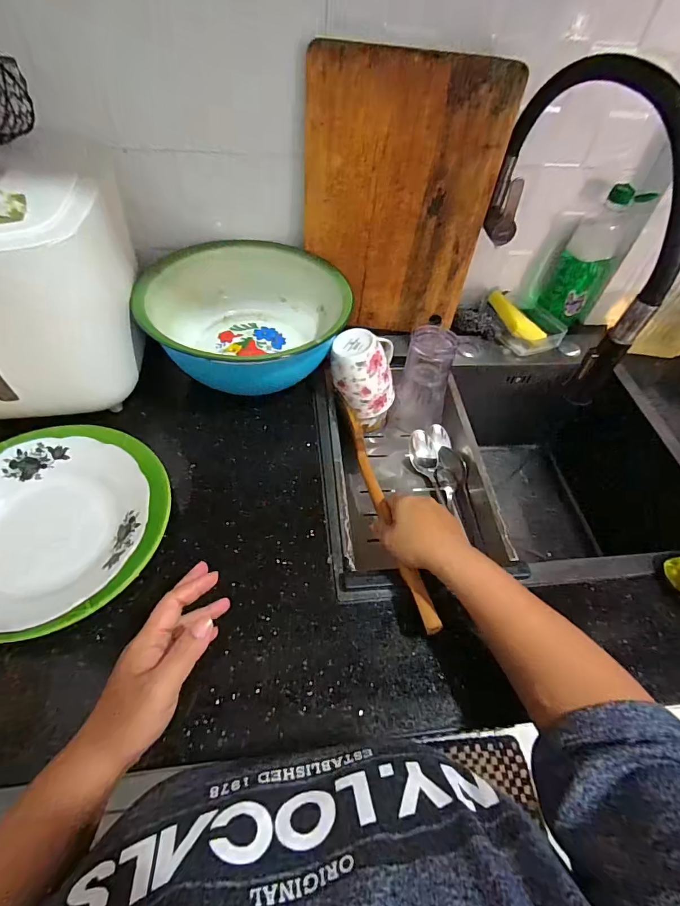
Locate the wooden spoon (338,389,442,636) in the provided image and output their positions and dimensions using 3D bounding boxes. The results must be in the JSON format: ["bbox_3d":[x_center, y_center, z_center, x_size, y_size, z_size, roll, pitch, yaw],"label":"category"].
[{"bbox_3d":[0.046,0.047,0.492,0.017,0.039,0.316,-10,52,-13],"label":"wooden spoon"}]

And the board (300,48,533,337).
[{"bbox_3d":[0.076,-0.331,0.593,0.247,0.329,0.028,6,53,-1],"label":"board"}]

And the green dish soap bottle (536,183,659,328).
[{"bbox_3d":[0.396,-0.306,0.682,0.085,0.202,0.060,32,56,17],"label":"green dish soap bottle"}]

